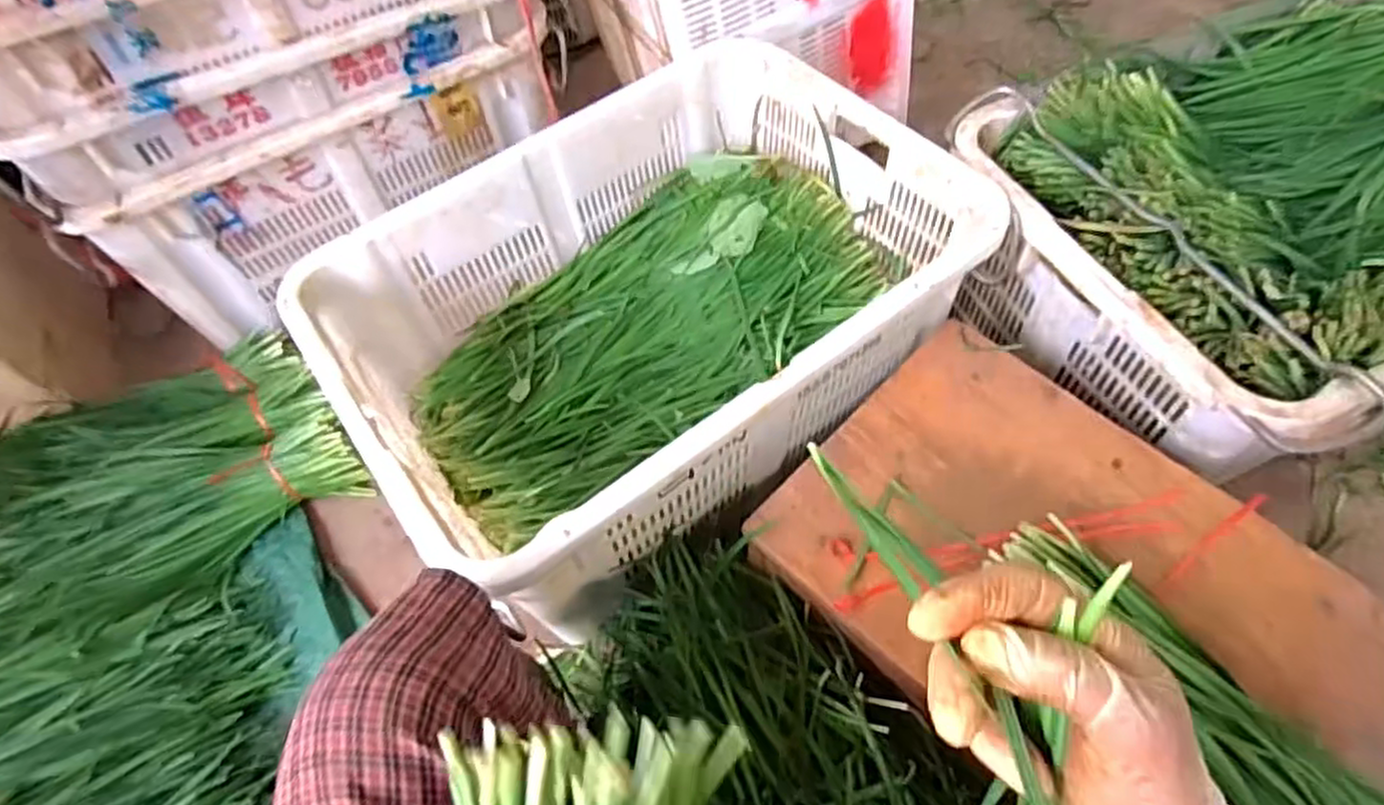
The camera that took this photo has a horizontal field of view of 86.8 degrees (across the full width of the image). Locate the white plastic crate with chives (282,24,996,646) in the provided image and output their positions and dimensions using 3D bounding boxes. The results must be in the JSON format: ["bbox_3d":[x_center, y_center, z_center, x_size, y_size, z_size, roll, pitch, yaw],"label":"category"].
[{"bbox_3d":[-0.045,-0.113,0.847,0.655,0.210,0.457,-34,62,-16],"label":"white plastic crate with chives"}]

